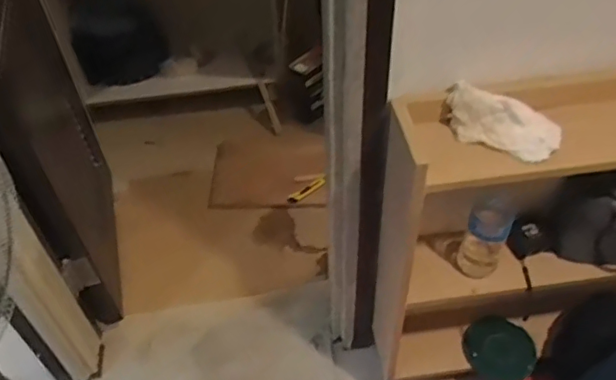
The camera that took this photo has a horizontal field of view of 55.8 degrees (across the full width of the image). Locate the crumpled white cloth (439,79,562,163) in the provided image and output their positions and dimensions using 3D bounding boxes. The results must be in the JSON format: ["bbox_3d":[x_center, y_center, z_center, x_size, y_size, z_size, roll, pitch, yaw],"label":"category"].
[{"bbox_3d":[0.305,-0.109,0.926,0.185,0.082,0.046,21,52,20],"label":"crumpled white cloth"}]

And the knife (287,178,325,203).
[{"bbox_3d":[-0.005,0.001,1.897,0.137,0.025,0.026,-31,48,13],"label":"knife"}]

